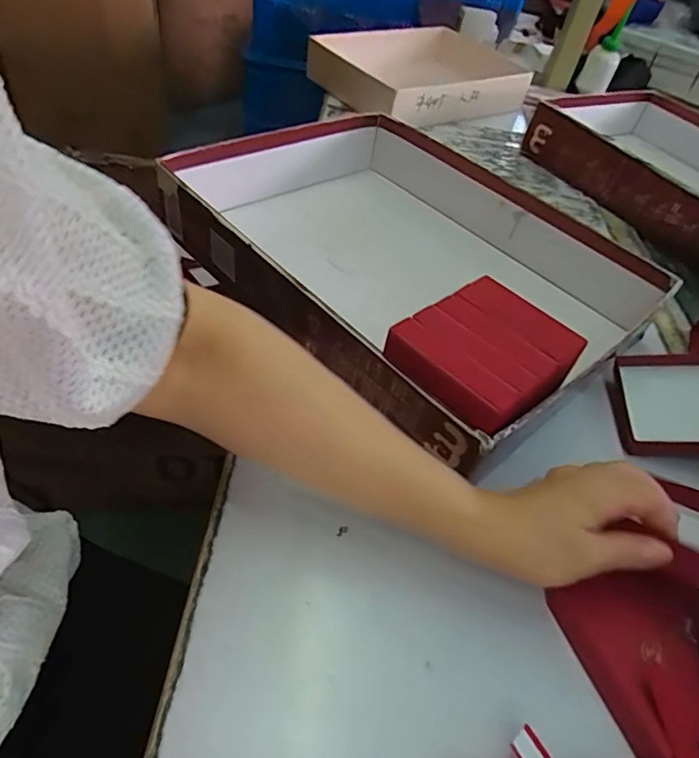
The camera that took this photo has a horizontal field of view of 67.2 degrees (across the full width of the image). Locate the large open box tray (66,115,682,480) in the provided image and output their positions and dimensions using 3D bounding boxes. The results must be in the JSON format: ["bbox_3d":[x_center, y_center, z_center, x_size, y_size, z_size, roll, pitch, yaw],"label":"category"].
[{"bbox_3d":[0.062,-0.124,0.495,0.313,0.098,0.386,-31,59,-33],"label":"large open box tray"}]

